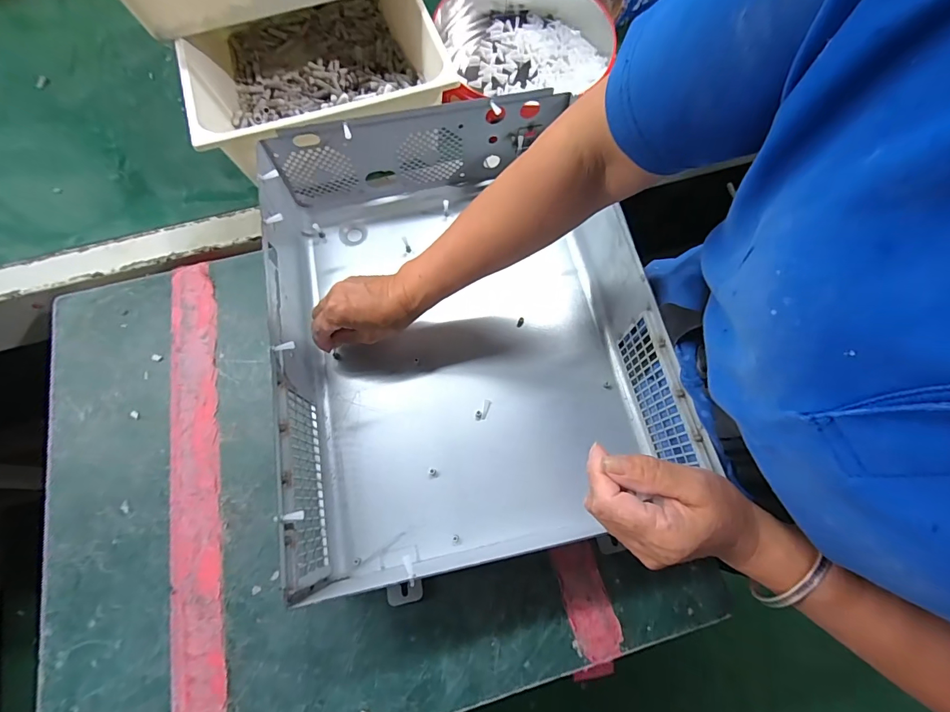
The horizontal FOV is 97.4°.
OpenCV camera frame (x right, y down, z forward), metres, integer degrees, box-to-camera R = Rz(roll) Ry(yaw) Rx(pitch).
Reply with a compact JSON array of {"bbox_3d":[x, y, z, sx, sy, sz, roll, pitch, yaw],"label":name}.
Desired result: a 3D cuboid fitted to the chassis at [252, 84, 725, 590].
[{"bbox_3d":[-0.013,-0.033,0.406,0.324,0.114,0.420,-12,71,-4],"label":"chassis"}]

